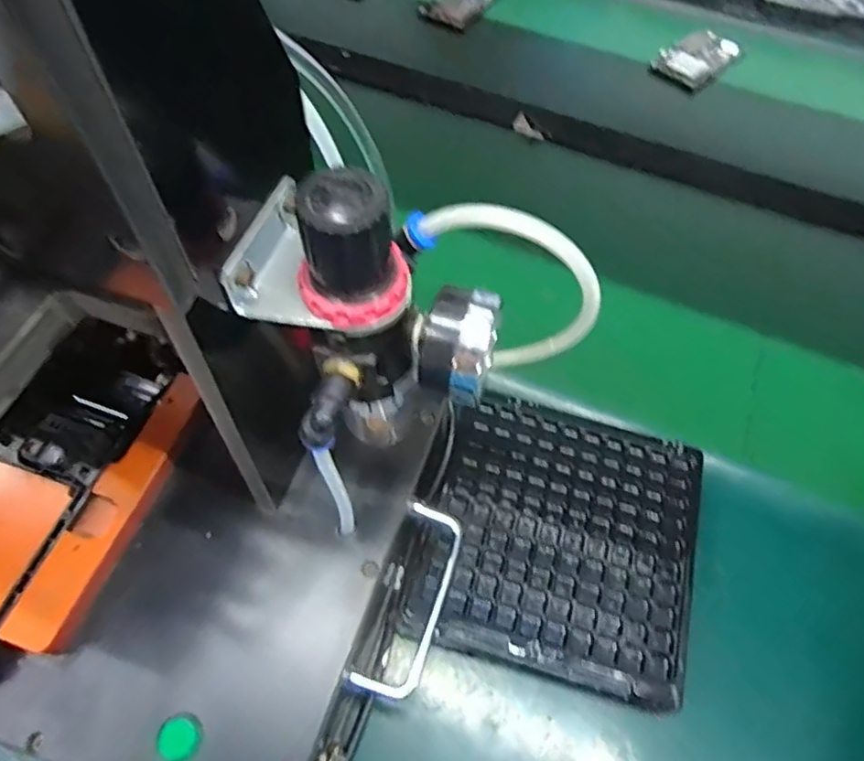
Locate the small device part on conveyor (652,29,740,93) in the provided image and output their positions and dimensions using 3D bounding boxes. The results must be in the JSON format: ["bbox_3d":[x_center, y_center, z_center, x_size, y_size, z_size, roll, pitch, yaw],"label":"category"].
[{"bbox_3d":[0.320,-0.390,0.740,0.072,0.018,0.099,33,63,16],"label":"small device part on conveyor"}]

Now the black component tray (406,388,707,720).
[{"bbox_3d":[0.080,0.097,0.380,0.160,0.024,0.158,16,58,5],"label":"black component tray"}]

